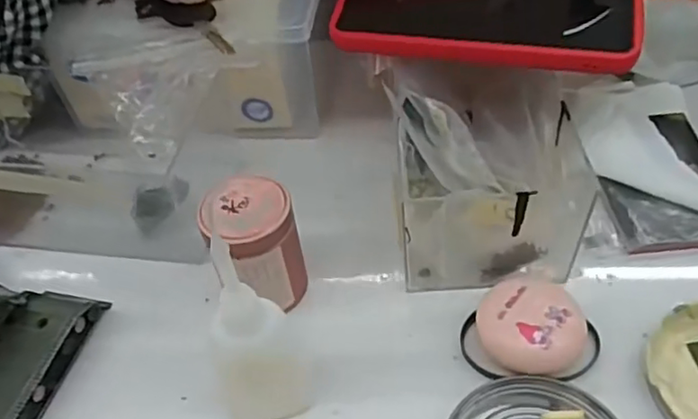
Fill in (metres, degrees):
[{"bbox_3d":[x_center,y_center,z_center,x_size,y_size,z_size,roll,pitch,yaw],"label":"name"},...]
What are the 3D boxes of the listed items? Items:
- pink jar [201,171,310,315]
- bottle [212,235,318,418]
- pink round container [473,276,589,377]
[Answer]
[{"bbox_3d":[-0.045,0.021,0.318,0.043,0.066,0.046,-3,47,4],"label":"pink jar"},{"bbox_3d":[-0.039,0.057,0.270,0.040,0.094,0.045,-11,47,-3],"label":"bottle"},{"bbox_3d":[0.086,0.057,0.296,0.047,0.024,0.045,-10,47,-3],"label":"pink round container"}]

